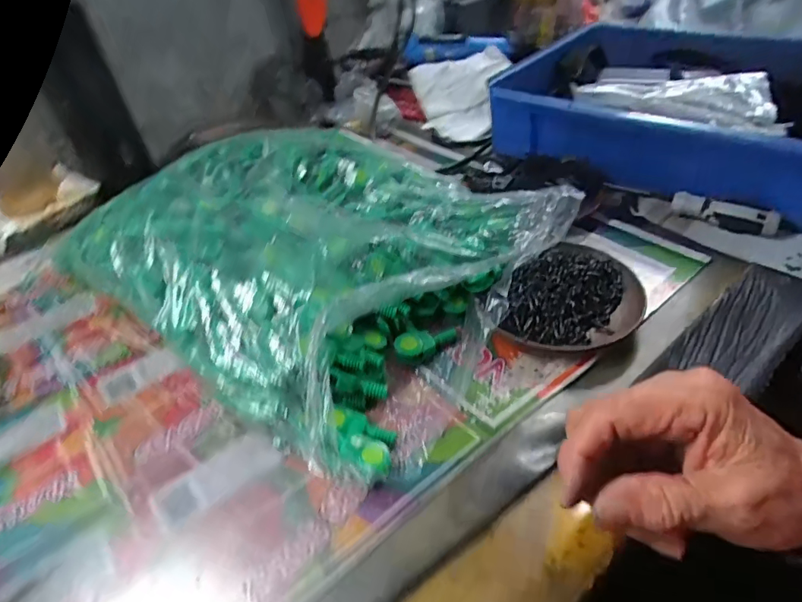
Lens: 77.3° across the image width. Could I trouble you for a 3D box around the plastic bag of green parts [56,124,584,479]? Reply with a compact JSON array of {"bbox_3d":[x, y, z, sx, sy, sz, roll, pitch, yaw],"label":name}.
[{"bbox_3d":[-0.074,-0.042,0.381,0.308,0.077,0.234,26,51,32],"label":"plastic bag of green parts"}]

